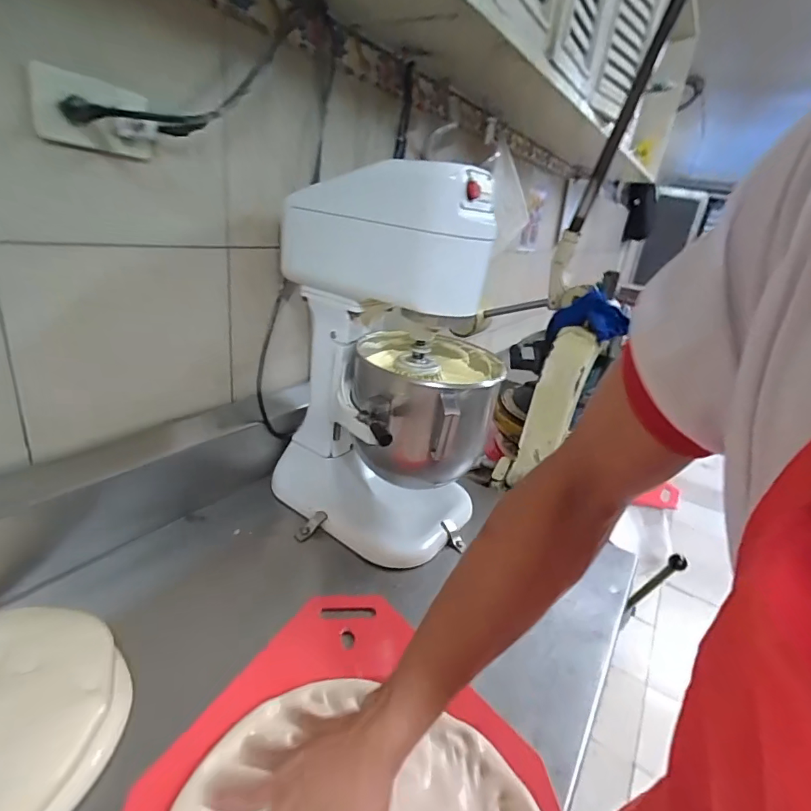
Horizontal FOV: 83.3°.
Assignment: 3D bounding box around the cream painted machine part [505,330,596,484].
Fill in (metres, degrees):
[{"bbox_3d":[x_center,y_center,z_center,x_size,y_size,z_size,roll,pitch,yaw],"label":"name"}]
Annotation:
[{"bbox_3d":[0.299,0.003,0.945,0.089,0.341,0.048,26,9,36],"label":"cream painted machine part"}]

